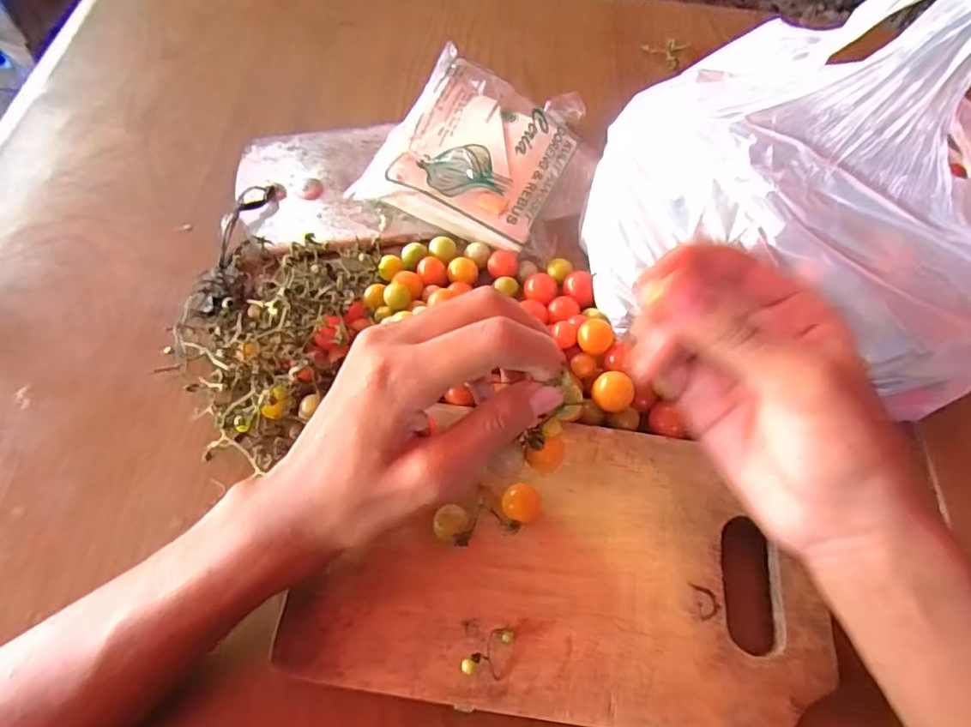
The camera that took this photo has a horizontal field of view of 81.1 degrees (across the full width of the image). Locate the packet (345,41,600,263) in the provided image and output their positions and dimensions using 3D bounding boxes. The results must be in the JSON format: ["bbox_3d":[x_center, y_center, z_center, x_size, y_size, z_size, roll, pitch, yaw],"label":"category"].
[{"bbox_3d":[0.008,-0.151,0.383,0.136,0.042,0.156,19,63,6],"label":"packet"}]

